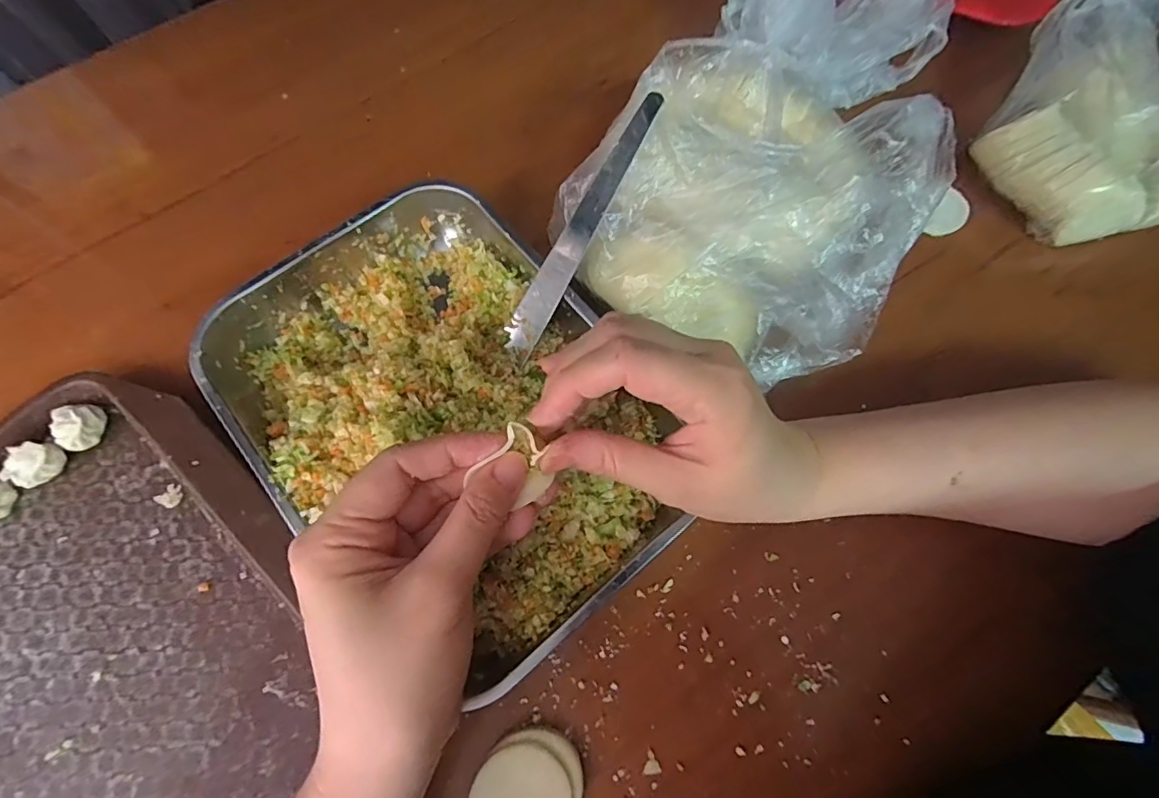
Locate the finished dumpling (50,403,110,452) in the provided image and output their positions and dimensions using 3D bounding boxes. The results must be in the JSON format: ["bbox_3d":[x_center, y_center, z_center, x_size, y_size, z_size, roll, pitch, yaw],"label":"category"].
[{"bbox_3d":[-0.284,0.016,0.298,0.019,0.017,0.026,12,71,4],"label":"finished dumpling"}]

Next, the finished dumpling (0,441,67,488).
[{"bbox_3d":[-0.301,0.037,0.290,0.023,0.017,0.023,0,70,0],"label":"finished dumpling"}]

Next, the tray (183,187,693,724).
[{"bbox_3d":[-0.071,0.007,0.286,0.180,0.054,0.253,-38,75,-13],"label":"tray"}]

